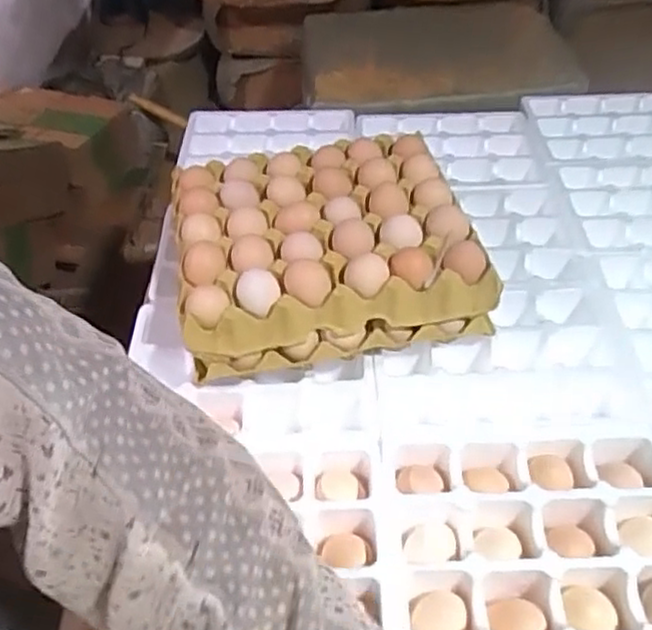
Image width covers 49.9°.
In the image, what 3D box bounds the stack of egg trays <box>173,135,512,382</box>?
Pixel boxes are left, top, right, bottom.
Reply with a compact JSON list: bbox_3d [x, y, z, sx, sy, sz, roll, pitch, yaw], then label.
[{"bbox_3d":[-0.007,-0.070,0.703,0.277,0.092,0.257,-8,46,-9],"label":"stack of egg trays"}]

